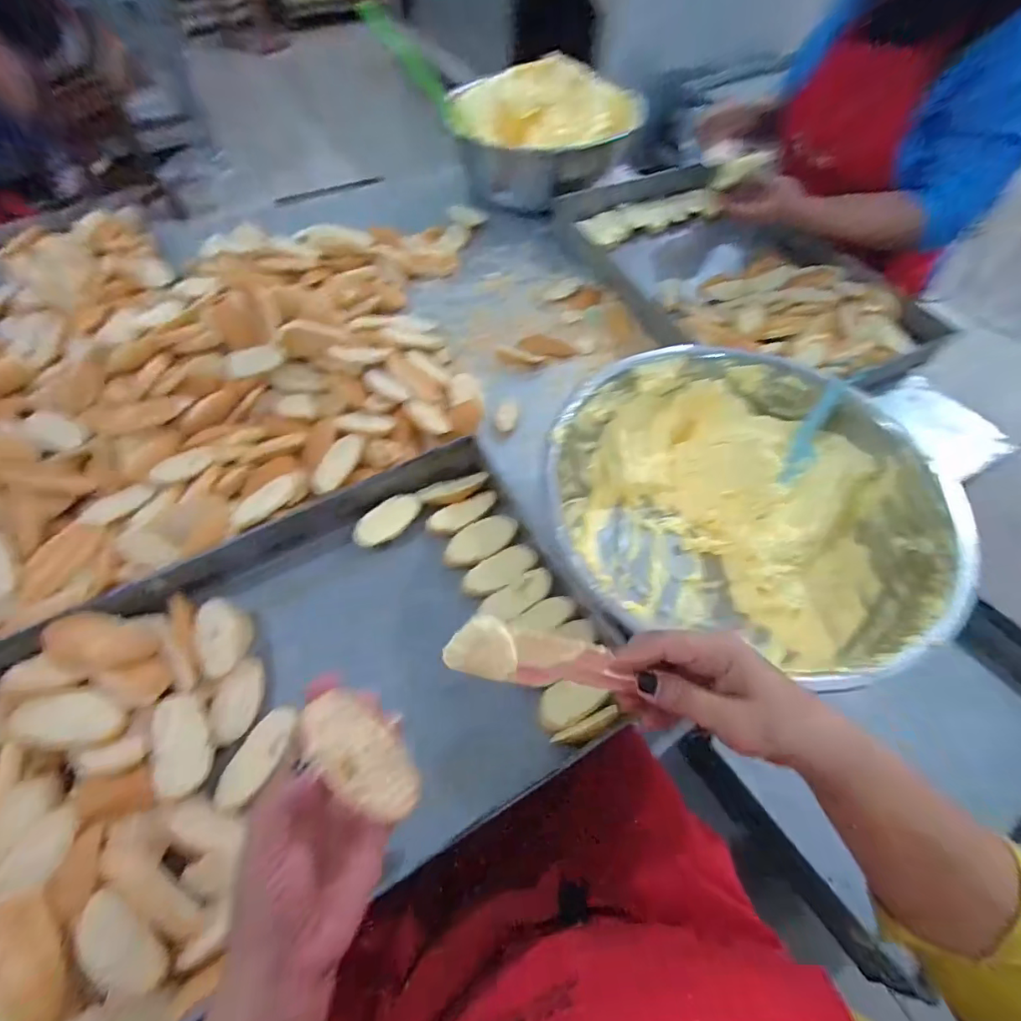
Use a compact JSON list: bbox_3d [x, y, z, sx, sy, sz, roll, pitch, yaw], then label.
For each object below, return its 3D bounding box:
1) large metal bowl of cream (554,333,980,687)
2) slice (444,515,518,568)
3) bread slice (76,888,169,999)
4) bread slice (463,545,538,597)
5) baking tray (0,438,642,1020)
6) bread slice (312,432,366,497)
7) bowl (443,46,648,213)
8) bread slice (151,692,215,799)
[{"bbox_3d":[0.229,-0.007,0.550,0.361,0.148,0.317,9,57,6],"label":"large metal bowl of cream"},{"bbox_3d":[-0.035,0.033,0.580,0.090,0.007,0.047,-23,60,-15],"label":"slice"},{"bbox_3d":[-0.286,0.319,0.369,0.077,0.009,0.036,47,46,9],"label":"bread slice"},{"bbox_3d":[-0.011,0.066,0.560,0.087,0.006,0.043,-24,60,-15],"label":"bread slice"},{"bbox_3d":[-0.210,0.172,0.474,0.603,0.048,0.369,-27,61,-17],"label":"baking tray"},{"bbox_3d":[-0.213,-0.059,0.620,0.036,0.009,0.093,16,58,10],"label":"bread slice"},{"bbox_3d":[0.071,-0.721,0.963,0.363,0.135,0.269,-7,57,-5],"label":"bowl"},{"bbox_3d":[-0.298,0.209,0.456,0.041,0.019,0.089,-23,60,-15],"label":"bread slice"}]

